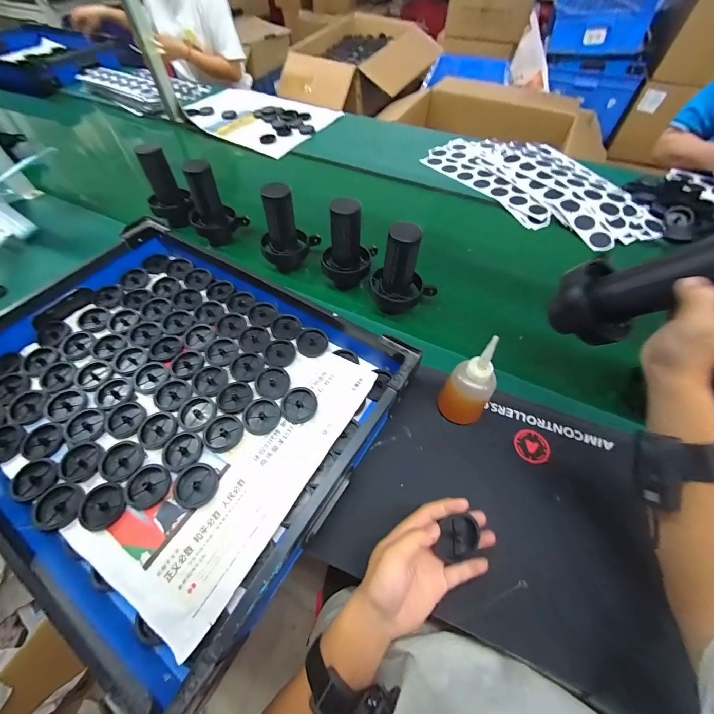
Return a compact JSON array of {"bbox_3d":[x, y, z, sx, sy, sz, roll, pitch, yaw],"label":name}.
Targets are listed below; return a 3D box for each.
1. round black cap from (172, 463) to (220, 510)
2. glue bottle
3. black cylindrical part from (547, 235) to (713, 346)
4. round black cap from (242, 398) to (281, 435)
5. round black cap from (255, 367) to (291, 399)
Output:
[{"bbox_3d":[-0.208,0.164,0.407,0.055,0.007,0.051,0,56,0],"label":"round black cap"},{"bbox_3d":[0.155,0.038,0.423,0.063,0.157,0.051,27,60,17],"label":"glue bottle"},{"bbox_3d":[0.296,-0.077,0.339,0.076,0.161,0.080,6,75,-24],"label":"black cylindrical part"},{"bbox_3d":[-0.138,0.085,0.456,0.053,0.010,0.049,0,56,0],"label":"round black cap"},{"bbox_3d":[-0.129,0.041,0.487,0.050,0.010,0.052,0,56,0],"label":"round black cap"}]

